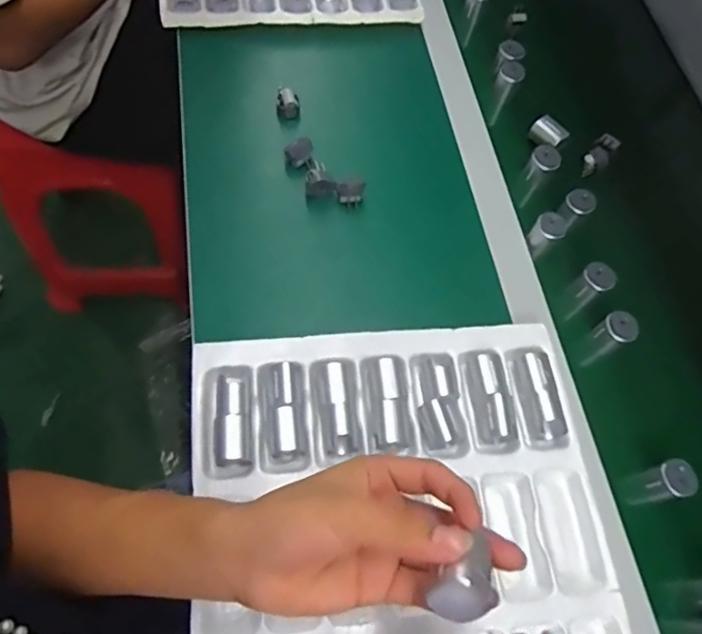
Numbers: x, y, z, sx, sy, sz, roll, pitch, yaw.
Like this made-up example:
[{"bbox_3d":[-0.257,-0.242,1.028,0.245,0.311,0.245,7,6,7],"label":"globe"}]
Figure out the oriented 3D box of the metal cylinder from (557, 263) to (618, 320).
[{"bbox_3d":[0.236,-0.025,0.571,0.030,0.069,0.029,-39,74,-17],"label":"metal cylinder"}]

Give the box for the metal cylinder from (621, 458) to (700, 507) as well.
[{"bbox_3d":[0.264,0.143,0.485,0.027,0.069,0.029,-12,68,-7],"label":"metal cylinder"}]

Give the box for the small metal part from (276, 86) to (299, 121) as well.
[{"bbox_3d":[-0.069,-0.236,0.619,0.022,0.030,0.020,-6,67,-5],"label":"small metal part"}]

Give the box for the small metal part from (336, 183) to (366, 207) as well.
[{"bbox_3d":[0.000,-0.124,0.574,0.027,0.023,0.012,-1,67,-3],"label":"small metal part"}]

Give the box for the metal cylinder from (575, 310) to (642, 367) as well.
[{"bbox_3d":[0.248,0.023,0.552,0.023,0.084,0.030,-34,72,-15],"label":"metal cylinder"}]

